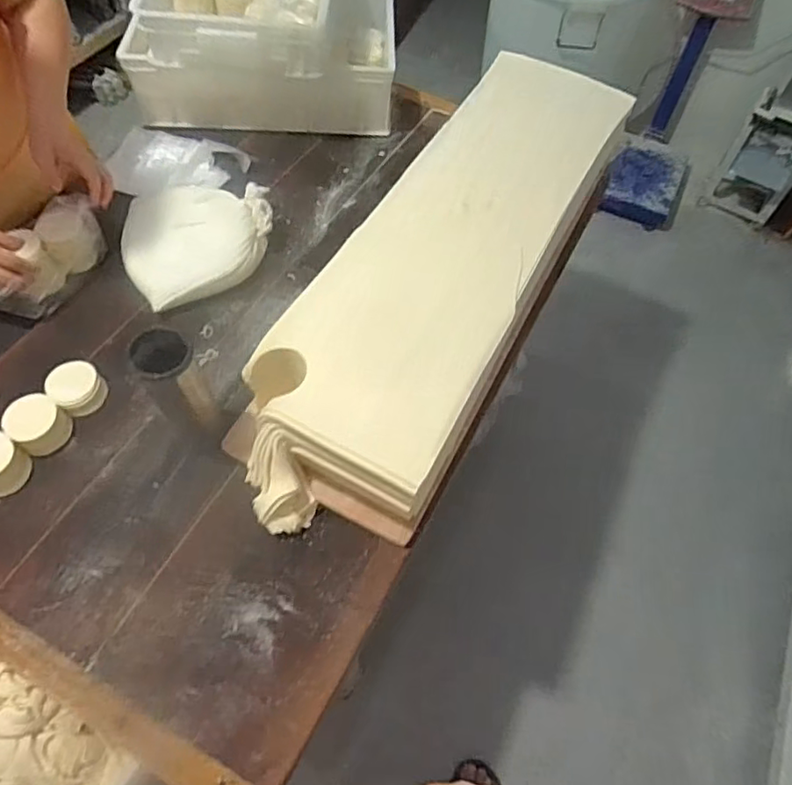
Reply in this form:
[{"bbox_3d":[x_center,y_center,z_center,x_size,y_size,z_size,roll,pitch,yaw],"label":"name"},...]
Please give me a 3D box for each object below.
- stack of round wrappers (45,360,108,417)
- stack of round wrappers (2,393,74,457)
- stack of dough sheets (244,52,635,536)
[{"bbox_3d":[-0.468,-0.010,0.862,0.081,0.035,0.069,39,65,18],"label":"stack of round wrappers"},{"bbox_3d":[-0.499,0.043,0.822,0.078,0.044,0.073,32,63,15],"label":"stack of round wrappers"},{"bbox_3d":[0.087,-0.219,0.934,0.276,0.109,0.968,25,61,12],"label":"stack of dough sheets"}]

